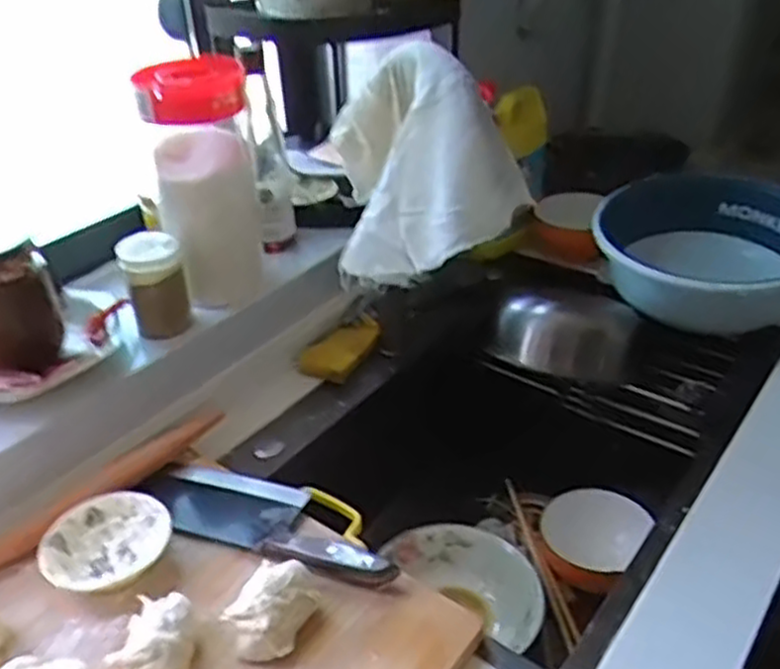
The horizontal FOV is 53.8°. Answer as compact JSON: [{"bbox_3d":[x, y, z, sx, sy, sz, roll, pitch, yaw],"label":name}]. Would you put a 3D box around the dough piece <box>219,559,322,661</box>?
[{"bbox_3d":[-0.094,0.224,0.630,0.054,0.043,0.079,15,37,26],"label":"dough piece"}]

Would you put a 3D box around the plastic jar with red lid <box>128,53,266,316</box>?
[{"bbox_3d":[-0.204,-0.166,0.867,0.105,0.261,0.085,-11,34,-11],"label":"plastic jar with red lid"}]

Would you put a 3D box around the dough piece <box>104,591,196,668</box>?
[{"bbox_3d":[-0.183,0.244,0.604,0.051,0.040,0.074,-2,33,3],"label":"dough piece"}]

